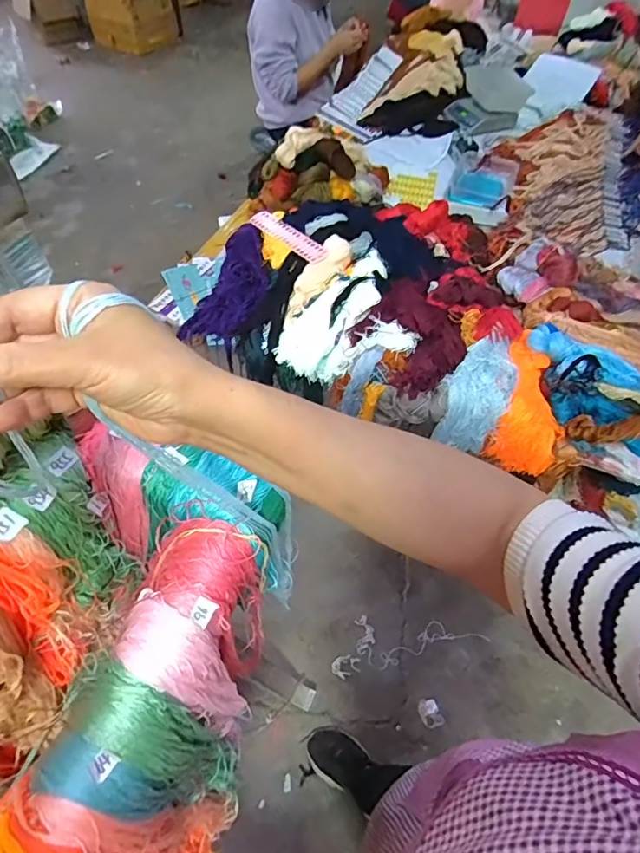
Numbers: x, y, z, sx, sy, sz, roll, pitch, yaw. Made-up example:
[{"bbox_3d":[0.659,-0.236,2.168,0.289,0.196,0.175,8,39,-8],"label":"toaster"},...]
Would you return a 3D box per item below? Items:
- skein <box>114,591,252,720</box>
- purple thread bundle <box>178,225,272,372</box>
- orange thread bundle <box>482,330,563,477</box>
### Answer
[{"bbox_3d":[-0.123,0.234,0.470,0.100,0.197,0.054,25,55,15],"label":"skein"},{"bbox_3d":[-0.219,-0.359,1.263,0.192,0.057,0.386,11,67,5],"label":"purple thread bundle"},{"bbox_3d":[0.445,-0.065,1.064,0.141,0.098,0.284,7,79,2],"label":"orange thread bundle"}]

